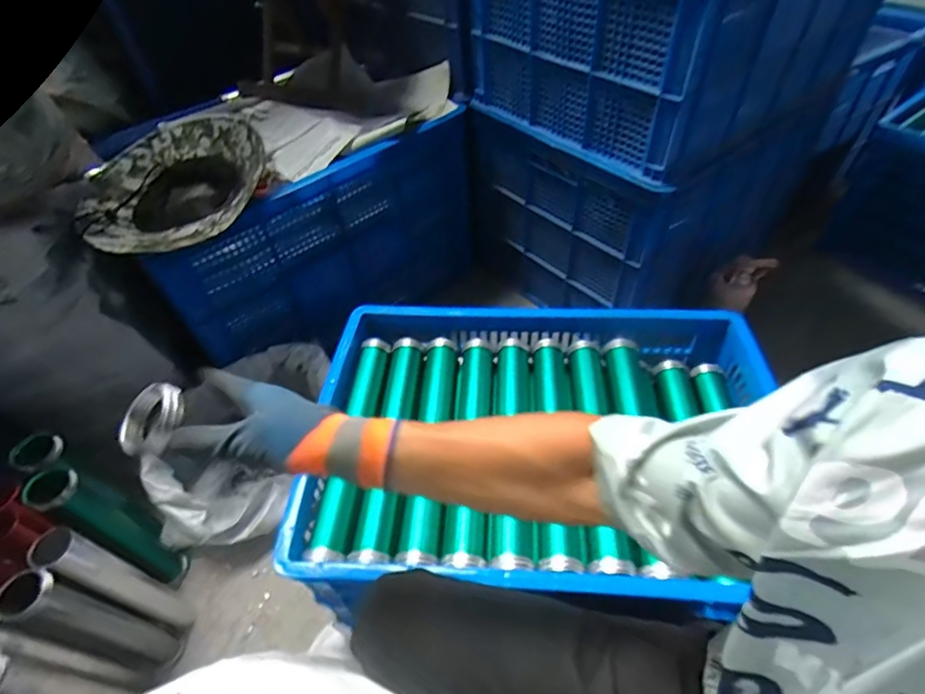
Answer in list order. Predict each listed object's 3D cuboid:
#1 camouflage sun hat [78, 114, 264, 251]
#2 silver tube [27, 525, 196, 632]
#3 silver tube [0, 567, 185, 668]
[{"bbox_3d":[-0.523,-0.287,0.883,0.310,0.121,0.302,-2,49,3],"label":"camouflage sun hat"},{"bbox_3d":[-0.520,0.366,0.757,0.056,0.336,0.051,25,55,24],"label":"silver tube"},{"bbox_3d":[-0.541,0.418,0.738,0.065,0.351,0.058,17,52,18],"label":"silver tube"}]

